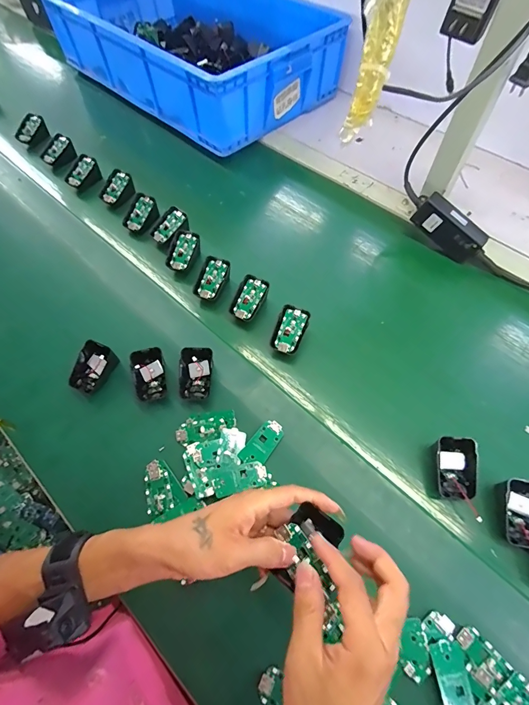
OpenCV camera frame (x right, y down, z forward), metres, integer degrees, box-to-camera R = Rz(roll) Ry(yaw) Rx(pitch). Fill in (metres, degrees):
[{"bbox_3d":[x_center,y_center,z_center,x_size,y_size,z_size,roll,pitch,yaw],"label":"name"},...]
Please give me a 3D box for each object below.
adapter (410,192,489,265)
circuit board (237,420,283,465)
[{"bbox_3d":[0.301,-0.198,0.567,0.121,0.056,0.030,41,66,-1],"label":"adapter"},{"bbox_3d":[-0.002,0.115,0.437,0.031,0.004,0.063,36,66,19],"label":"circuit board"}]

